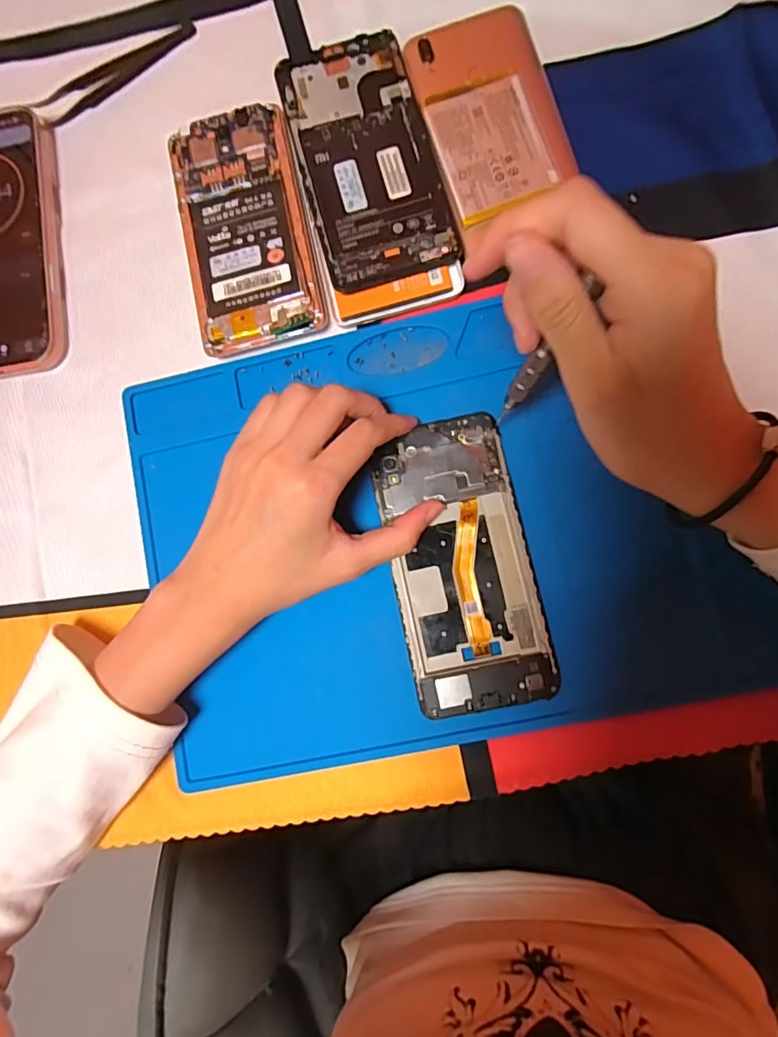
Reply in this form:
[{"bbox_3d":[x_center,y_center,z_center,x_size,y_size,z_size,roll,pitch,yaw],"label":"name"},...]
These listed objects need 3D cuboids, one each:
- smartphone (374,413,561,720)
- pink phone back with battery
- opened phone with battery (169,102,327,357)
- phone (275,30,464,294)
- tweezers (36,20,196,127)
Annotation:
[{"bbox_3d":[0.038,0.022,0.271,0.070,0.006,0.147,-10,84,5],"label":"smartphone"},{"bbox_3d":[0.059,-0.227,0.293,0.073,0.009,0.136,-15,83,4],"label":"pink phone back with battery"},{"bbox_3d":[-0.081,-0.165,0.301,0.071,0.015,0.136,-12,83,4],"label":"opened phone with battery"},{"bbox_3d":[-0.012,-0.203,0.298,0.071,0.014,0.148,-16,83,4],"label":"phone"},{"bbox_3d":[-0.171,-0.284,0.329,0.104,0.010,0.020,-32,82,2],"label":"tweezers"}]

